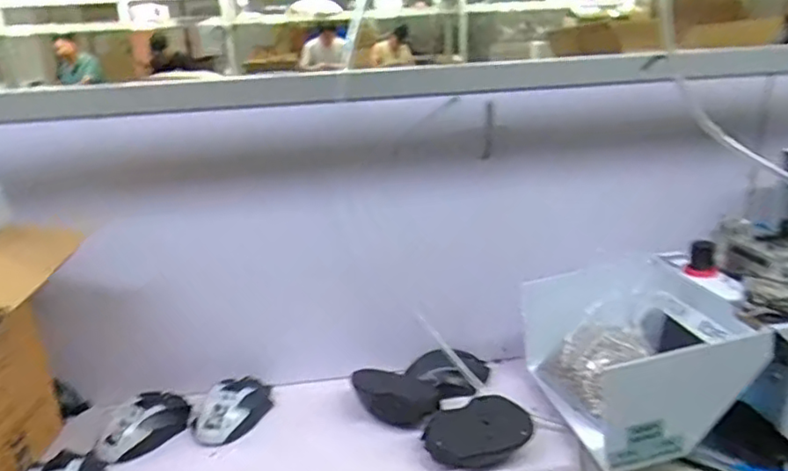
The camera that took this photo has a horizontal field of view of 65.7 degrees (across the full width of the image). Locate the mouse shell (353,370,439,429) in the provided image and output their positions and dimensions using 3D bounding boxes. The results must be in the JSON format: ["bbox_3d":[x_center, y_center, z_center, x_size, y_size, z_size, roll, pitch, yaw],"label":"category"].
[{"bbox_3d":[0.001,0.199,0.745,0.111,0.042,0.058,6,19,25],"label":"mouse shell"}]

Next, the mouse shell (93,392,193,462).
[{"bbox_3d":[-0.297,0.224,0.724,0.066,0.038,0.112,13,23,39],"label":"mouse shell"}]

